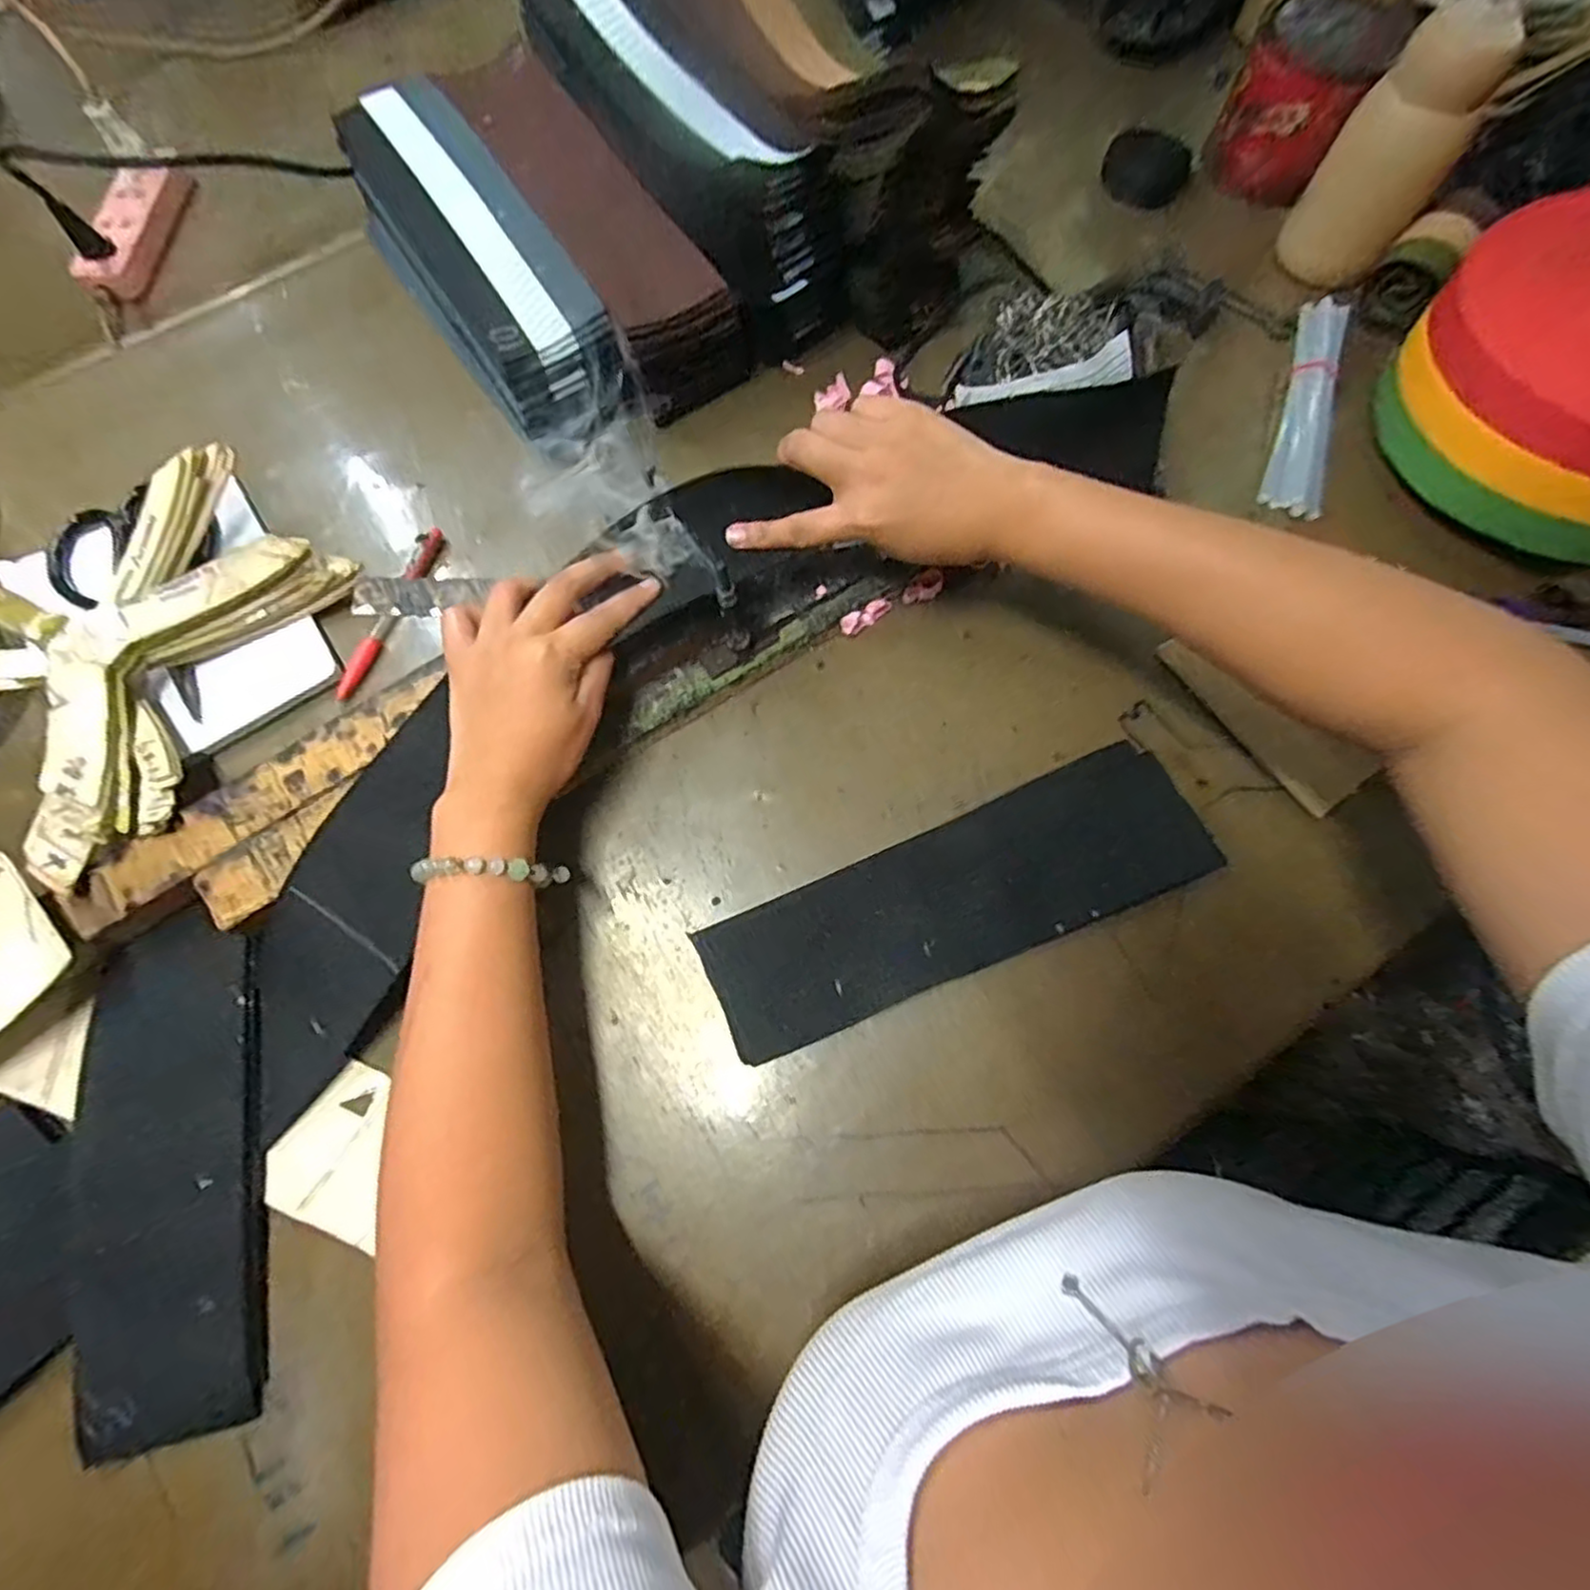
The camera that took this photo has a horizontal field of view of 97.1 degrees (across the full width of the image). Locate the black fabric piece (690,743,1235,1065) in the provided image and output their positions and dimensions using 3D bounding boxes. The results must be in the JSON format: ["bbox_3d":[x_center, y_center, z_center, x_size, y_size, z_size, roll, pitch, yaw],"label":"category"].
[{"bbox_3d":[0.093,0.058,0.402,0.288,0.008,0.085,-22,73,-6],"label":"black fabric piece"}]

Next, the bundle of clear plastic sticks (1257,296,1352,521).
[{"bbox_3d":[0.361,-0.270,0.498,0.032,0.028,0.186,18,74,7],"label":"bundle of clear plastic sticks"}]

